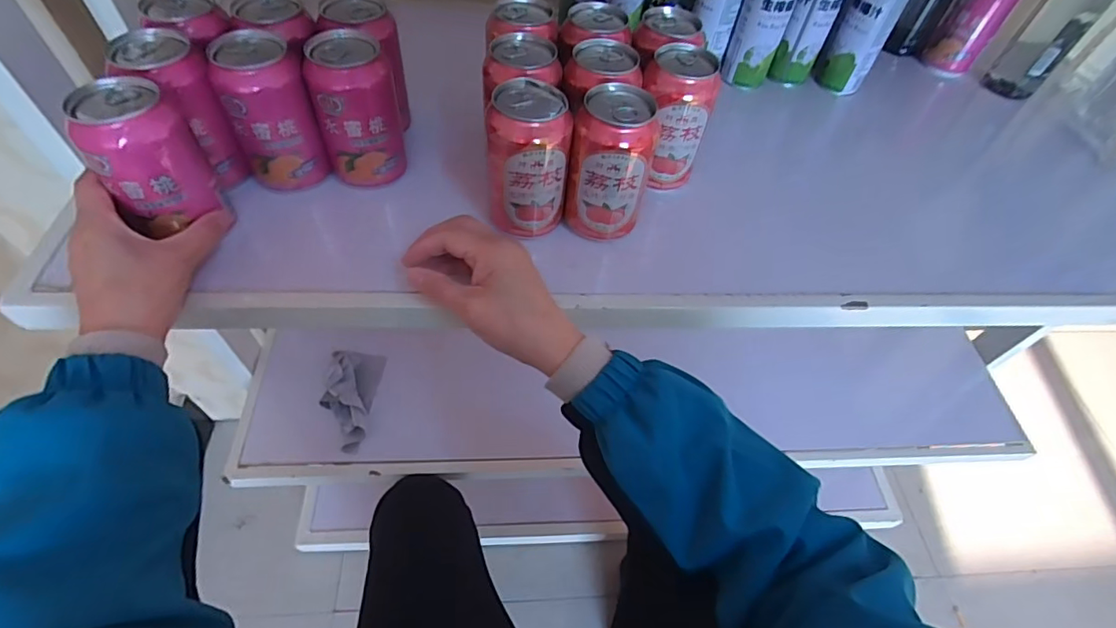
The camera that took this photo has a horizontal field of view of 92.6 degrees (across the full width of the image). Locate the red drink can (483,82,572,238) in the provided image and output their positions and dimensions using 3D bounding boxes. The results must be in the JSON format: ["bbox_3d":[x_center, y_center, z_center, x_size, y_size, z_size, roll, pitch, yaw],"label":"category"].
[{"bbox_3d":[-0.023,-0.116,0.419,0.062,0.110,0.058,3,54,-4],"label":"red drink can"}]

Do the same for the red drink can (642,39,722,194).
[{"bbox_3d":[0.099,-0.171,0.469,0.054,0.108,0.055,3,54,-4],"label":"red drink can"}]

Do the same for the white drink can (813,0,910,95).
[{"bbox_3d":[0.346,-0.323,0.602,0.057,0.130,0.049,27,56,13],"label":"white drink can"}]

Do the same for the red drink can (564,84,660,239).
[{"bbox_3d":[0.042,-0.117,0.424,0.063,0.104,0.056,10,54,2],"label":"red drink can"}]

